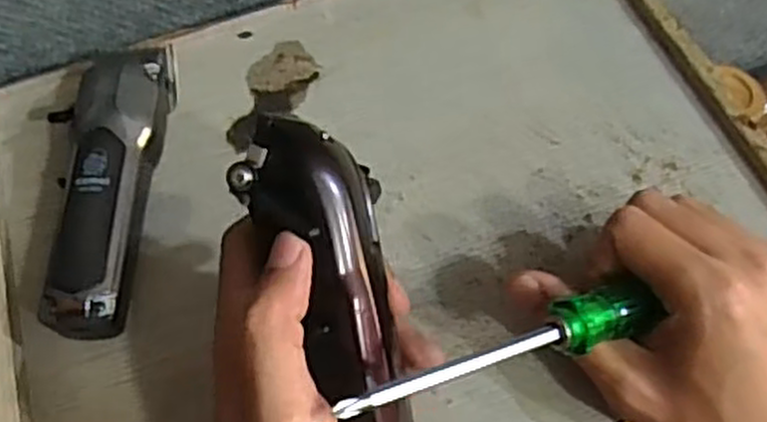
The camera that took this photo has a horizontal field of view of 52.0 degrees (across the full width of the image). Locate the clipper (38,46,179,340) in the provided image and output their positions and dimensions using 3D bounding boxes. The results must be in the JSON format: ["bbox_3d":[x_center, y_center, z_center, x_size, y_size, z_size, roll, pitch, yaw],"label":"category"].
[{"bbox_3d":[-0.139,-0.017,0.398,0.041,0.045,0.164,0,58,4],"label":"clipper"}]

